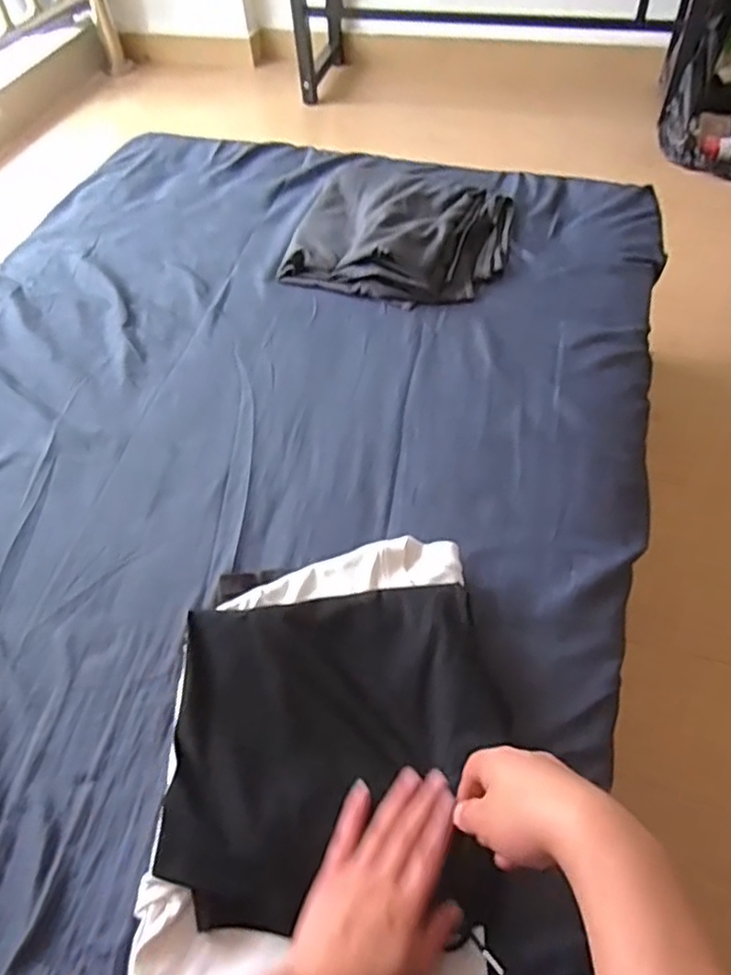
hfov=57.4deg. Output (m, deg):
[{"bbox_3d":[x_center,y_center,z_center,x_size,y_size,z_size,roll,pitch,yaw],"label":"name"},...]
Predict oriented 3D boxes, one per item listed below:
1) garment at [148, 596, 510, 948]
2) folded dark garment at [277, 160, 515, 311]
[{"bbox_3d":[-0.023,0.204,0.540,0.257,0.033,0.250,-2,55,2],"label":"garment"},{"bbox_3d":[0.058,-0.408,1.013,0.327,0.057,0.317,16,57,14],"label":"folded dark garment"}]

